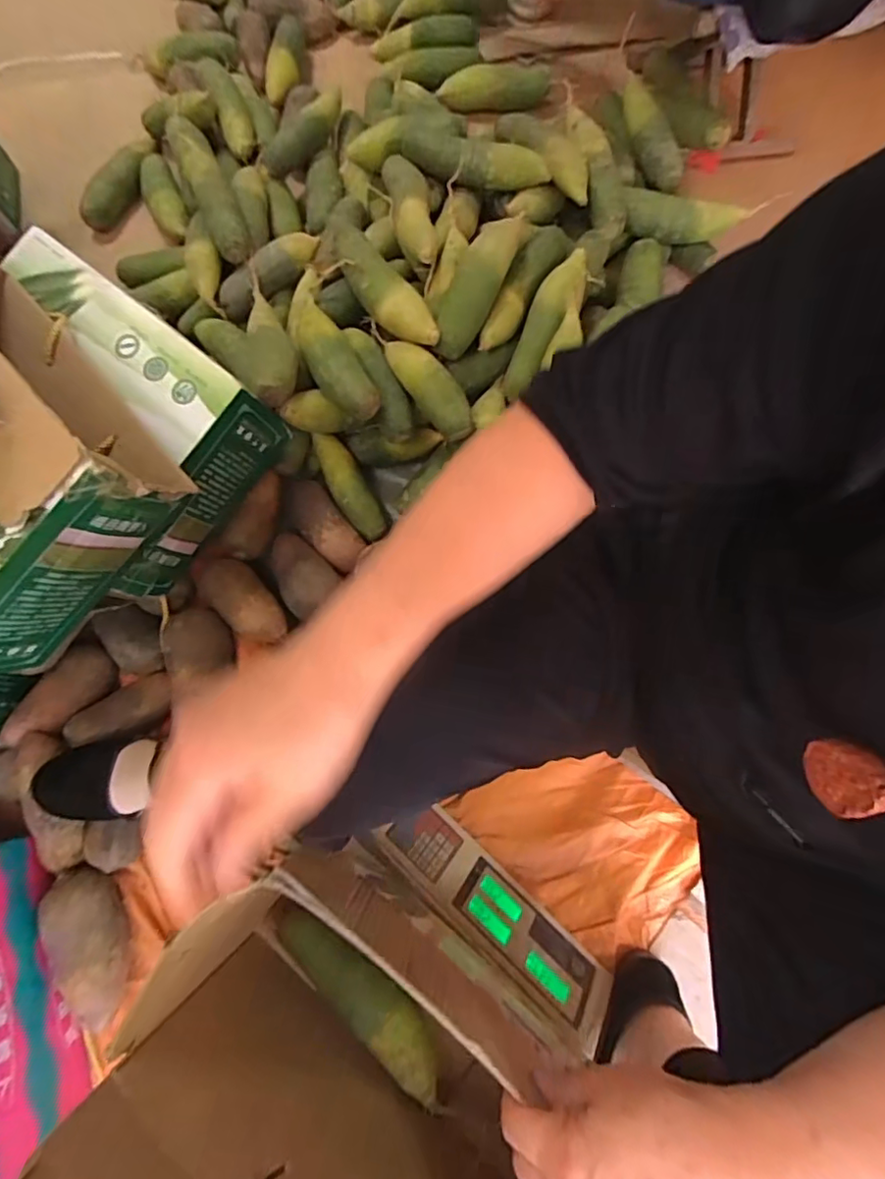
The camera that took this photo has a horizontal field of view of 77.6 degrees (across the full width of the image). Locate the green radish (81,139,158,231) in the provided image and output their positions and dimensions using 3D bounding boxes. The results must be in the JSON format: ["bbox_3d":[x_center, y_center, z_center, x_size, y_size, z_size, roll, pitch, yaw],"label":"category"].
[{"bbox_3d":[-0.536,-0.688,0.921,0.059,0.055,0.189,19,76,4],"label":"green radish"}]

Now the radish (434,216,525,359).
[{"bbox_3d":[0.049,-0.399,0.704,0.059,0.055,0.206,28,90,7],"label":"radish"}]

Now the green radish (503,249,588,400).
[{"bbox_3d":[0.134,-0.341,0.705,0.058,0.046,0.196,29,96,7],"label":"green radish"}]

